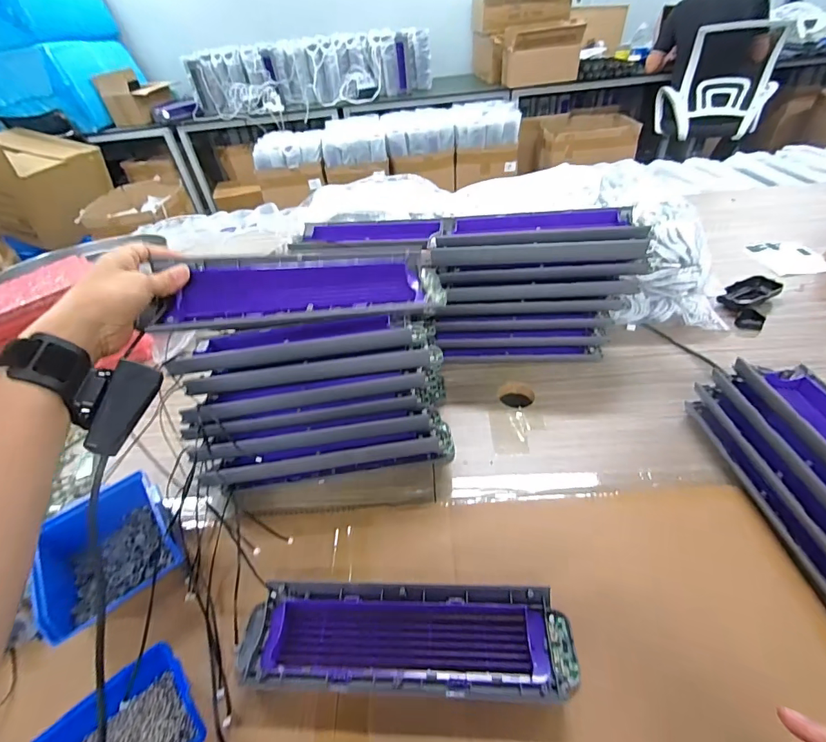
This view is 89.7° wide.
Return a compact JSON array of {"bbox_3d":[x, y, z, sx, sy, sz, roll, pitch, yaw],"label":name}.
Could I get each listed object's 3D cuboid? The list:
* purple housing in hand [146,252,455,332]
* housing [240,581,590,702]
[{"bbox_3d":[-0.103,-0.080,0.424,0.280,0.030,0.083,-9,63,-19],"label":"purple housing in hand"},{"bbox_3d":[-0.010,0.240,0.374,0.291,0.030,0.082,-1,42,7],"label":"housing"}]

